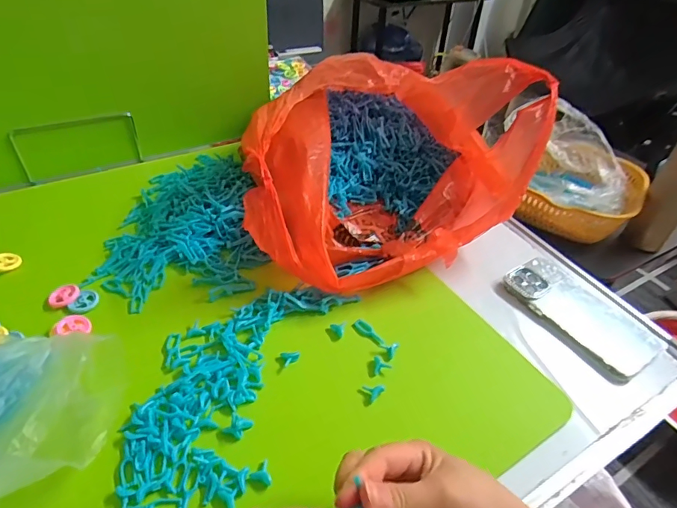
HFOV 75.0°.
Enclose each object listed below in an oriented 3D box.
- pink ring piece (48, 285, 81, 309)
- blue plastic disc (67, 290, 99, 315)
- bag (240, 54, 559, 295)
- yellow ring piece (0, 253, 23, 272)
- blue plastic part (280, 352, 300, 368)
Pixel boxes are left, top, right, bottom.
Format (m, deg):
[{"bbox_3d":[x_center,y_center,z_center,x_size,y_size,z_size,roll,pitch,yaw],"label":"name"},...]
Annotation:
[{"bbox_3d":[-0.289,0.044,0.463,0.024,0.006,0.030,13,41,9],"label":"pink ring piece"},{"bbox_3d":[-0.266,0.050,0.461,0.026,0.004,0.032,13,41,9],"label":"blue plastic disc"},{"bbox_3d":[0.065,-0.111,0.559,0.314,0.177,0.363,25,45,22],"label":"bag"},{"bbox_3d":[-0.368,0.008,0.488,0.028,0.004,0.027,19,40,-16],"label":"yellow ring piece"},{"bbox_3d":[-0.046,0.101,0.433,0.018,0.004,0.015,-13,44,-20],"label":"blue plastic part"}]

